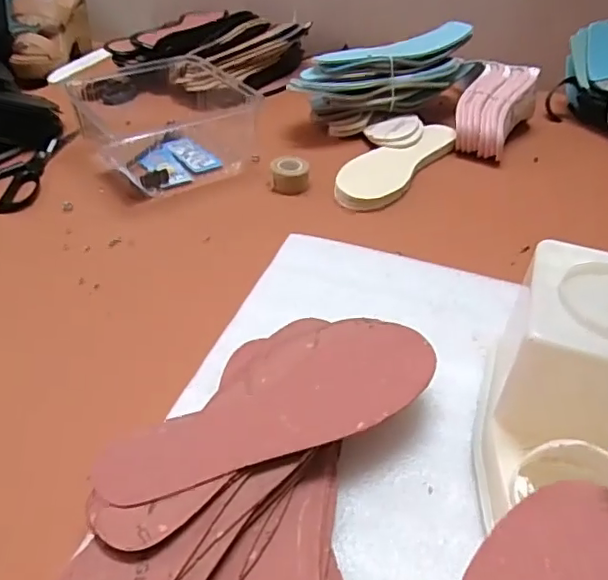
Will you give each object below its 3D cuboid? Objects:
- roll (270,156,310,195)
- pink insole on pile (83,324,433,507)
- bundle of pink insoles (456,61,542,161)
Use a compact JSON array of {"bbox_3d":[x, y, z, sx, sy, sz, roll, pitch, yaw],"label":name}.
[{"bbox_3d":[-0.015,-0.132,0.664,0.044,0.024,0.049,-1,41,-3],"label":"roll"},{"bbox_3d":[-0.019,0.070,0.384,0.230,0.010,0.088,-16,44,-19],"label":"pink insole on pile"},{"bbox_3d":[0.250,-0.237,0.757,0.082,0.047,0.171,22,60,22],"label":"bundle of pink insoles"}]

